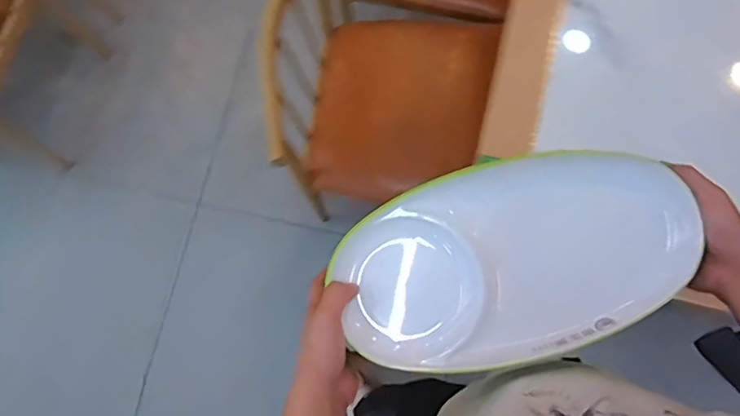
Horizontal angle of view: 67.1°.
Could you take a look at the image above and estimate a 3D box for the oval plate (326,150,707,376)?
[{"bbox_3d":[0.143,0.049,0.555,0.339,0.050,0.195,-13,77,-1],"label":"oval plate"}]

